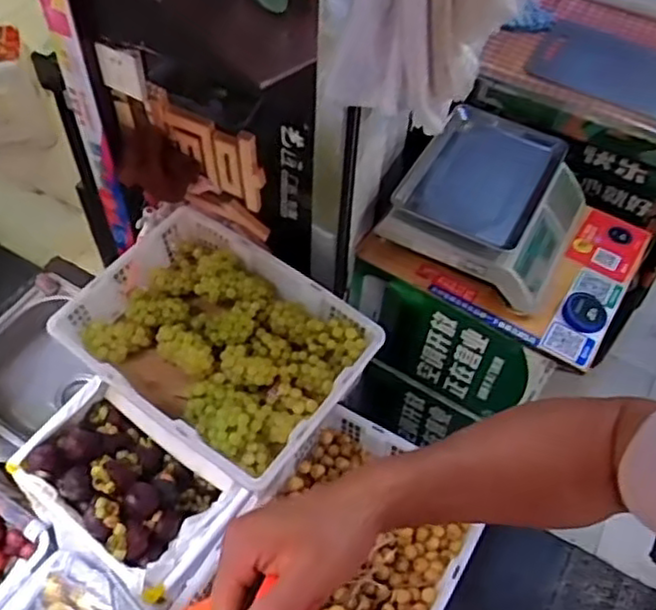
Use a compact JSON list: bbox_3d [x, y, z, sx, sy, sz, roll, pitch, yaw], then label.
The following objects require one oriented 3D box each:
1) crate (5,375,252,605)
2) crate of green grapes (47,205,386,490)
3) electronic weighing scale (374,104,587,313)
[{"bbox_3d":[-0.354,0.323,1.217,0.367,0.109,0.236,33,59,20],"label":"crate"},{"bbox_3d":[-0.196,0.068,1.217,0.495,0.123,0.364,35,59,21],"label":"crate of green grapes"},{"bbox_3d":[0.316,-0.200,1.312,0.311,0.104,0.357,26,57,15],"label":"electronic weighing scale"}]

